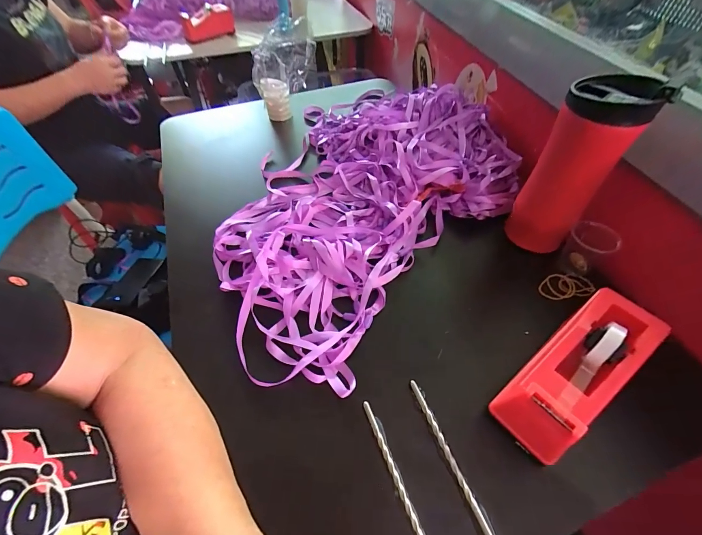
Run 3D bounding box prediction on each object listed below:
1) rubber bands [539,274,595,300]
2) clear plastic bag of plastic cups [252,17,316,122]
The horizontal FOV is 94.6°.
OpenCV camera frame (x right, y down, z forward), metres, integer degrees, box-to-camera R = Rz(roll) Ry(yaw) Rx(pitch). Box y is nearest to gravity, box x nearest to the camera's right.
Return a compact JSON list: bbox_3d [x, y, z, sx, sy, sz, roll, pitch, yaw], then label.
[{"bbox_3d":[0.255,0.022,0.383,0.066,0.010,0.031,-8,52,-5],"label":"rubber bands"},{"bbox_3d":[-0.122,-0.358,0.586,0.106,0.154,0.076,-18,56,-17],"label":"clear plastic bag of plastic cups"}]

